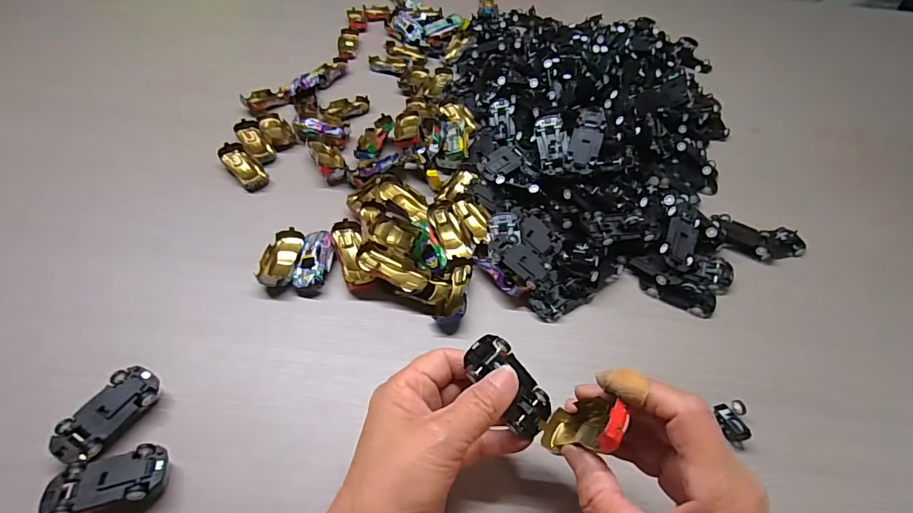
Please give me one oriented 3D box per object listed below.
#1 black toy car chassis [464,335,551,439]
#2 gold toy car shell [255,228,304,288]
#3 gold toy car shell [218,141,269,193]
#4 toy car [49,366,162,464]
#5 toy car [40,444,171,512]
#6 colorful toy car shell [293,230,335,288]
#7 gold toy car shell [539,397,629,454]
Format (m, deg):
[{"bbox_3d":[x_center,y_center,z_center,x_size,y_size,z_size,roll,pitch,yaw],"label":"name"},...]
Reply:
[{"bbox_3d":[0.033,0.078,0.272,0.031,0.010,0.065,-38,92,-30],"label":"black toy car chassis"},{"bbox_3d":[-0.156,0.004,0.404,0.032,0.024,0.066,2,52,-4],"label":"gold toy car shell"},{"bbox_3d":[-0.226,-0.096,0.480,0.030,0.019,0.064,-35,63,-28],"label":"gold toy car shell"},{"bbox_3d":[-0.233,0.107,0.304,0.032,0.021,0.065,25,54,14],"label":"toy car"},{"bbox_3d":[-0.213,0.143,0.275,0.062,0.020,0.039,-10,54,-13],"label":"toy car"},{"bbox_3d":[-0.125,0.004,0.399,0.028,0.018,0.059,6,51,-1],"label":"colorful toy car shell"},{"bbox_3d":[0.069,0.093,0.246,0.025,0.067,0.023,-14,71,-16],"label":"gold toy car shell"}]

